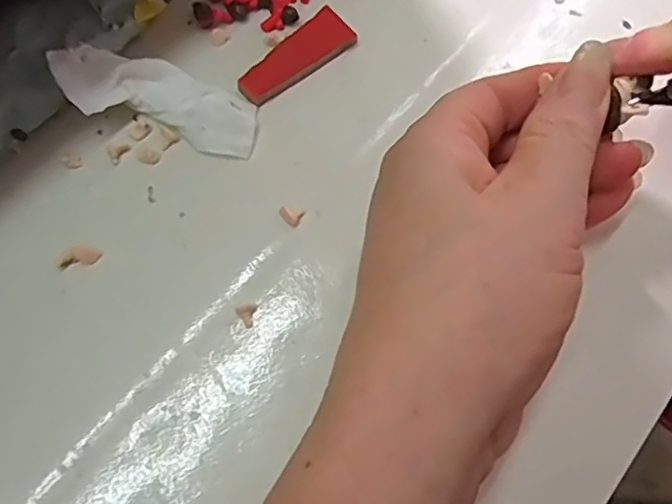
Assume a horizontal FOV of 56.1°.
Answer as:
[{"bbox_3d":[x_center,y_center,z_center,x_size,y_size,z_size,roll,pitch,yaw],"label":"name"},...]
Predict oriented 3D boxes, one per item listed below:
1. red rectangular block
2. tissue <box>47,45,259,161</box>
[{"bbox_3d":[-0.015,-0.074,0.242,0.049,0.005,0.018,-41,75,-16],"label":"red rectangular block"},{"bbox_3d":[-0.063,-0.055,0.226,0.070,0.008,0.029,19,68,-12],"label":"tissue"}]

